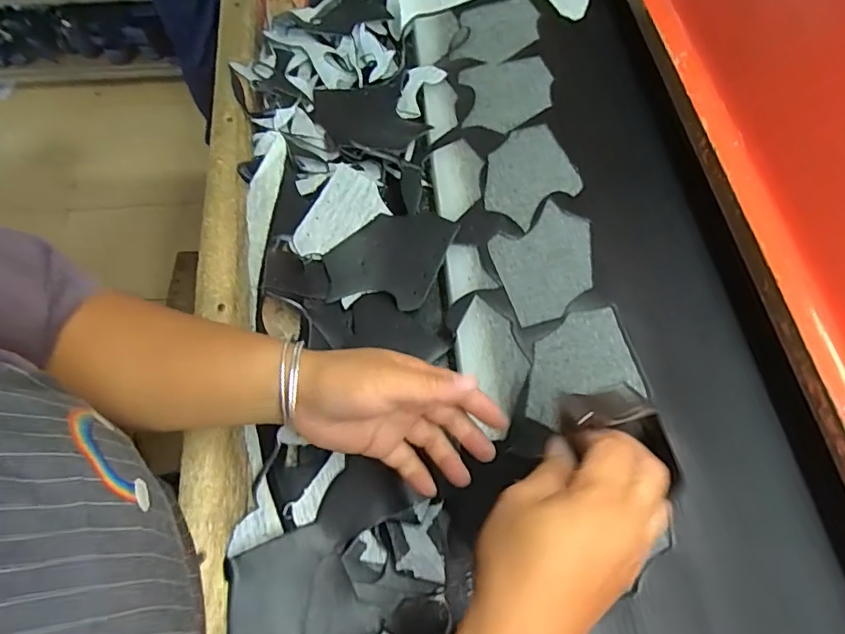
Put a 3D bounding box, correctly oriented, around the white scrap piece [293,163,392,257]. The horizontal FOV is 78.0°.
[{"bbox_3d":[-0.091,-0.108,0.529,0.098,0.006,0.065,-33,95,-9],"label":"white scrap piece"}]

